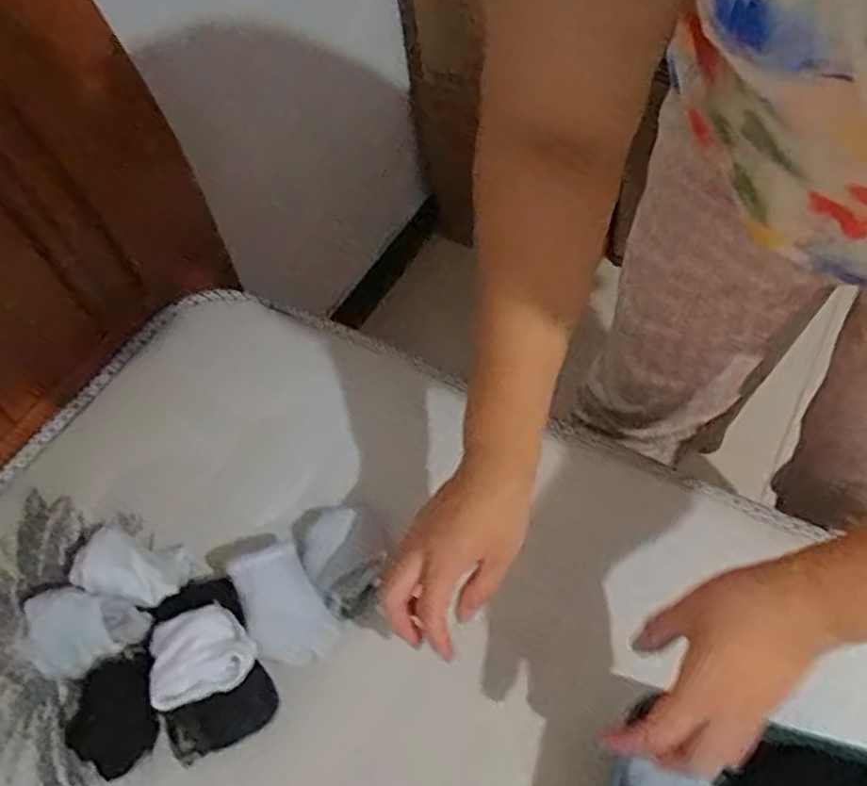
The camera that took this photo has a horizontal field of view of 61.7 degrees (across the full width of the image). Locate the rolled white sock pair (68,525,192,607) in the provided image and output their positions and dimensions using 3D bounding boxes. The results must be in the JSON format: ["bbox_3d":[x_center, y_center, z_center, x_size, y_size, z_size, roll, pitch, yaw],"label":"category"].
[{"bbox_3d":[-0.257,0.150,0.625,0.090,0.070,0.066,13,55,13],"label":"rolled white sock pair"}]

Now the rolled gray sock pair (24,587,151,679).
[{"bbox_3d":[-0.278,0.199,0.587,0.093,0.057,0.059,5,54,7],"label":"rolled gray sock pair"}]

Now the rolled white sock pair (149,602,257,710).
[{"bbox_3d":[-0.173,0.193,0.544,0.075,0.032,0.066,-20,54,-6],"label":"rolled white sock pair"}]

